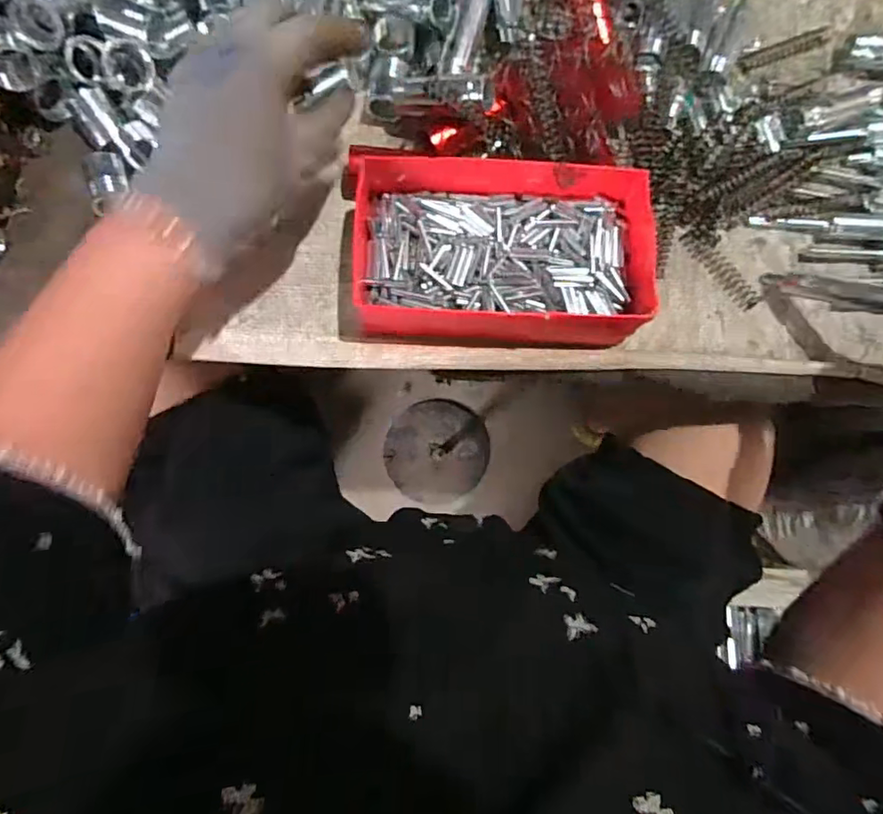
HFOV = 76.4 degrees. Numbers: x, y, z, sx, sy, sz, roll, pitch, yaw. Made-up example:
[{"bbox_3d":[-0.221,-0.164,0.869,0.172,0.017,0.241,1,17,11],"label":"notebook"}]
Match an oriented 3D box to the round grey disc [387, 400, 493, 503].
[{"bbox_3d":[-0.006,0.076,0.962,0.172,0.014,0.170,0,84,-3],"label":"round grey disc"}]

